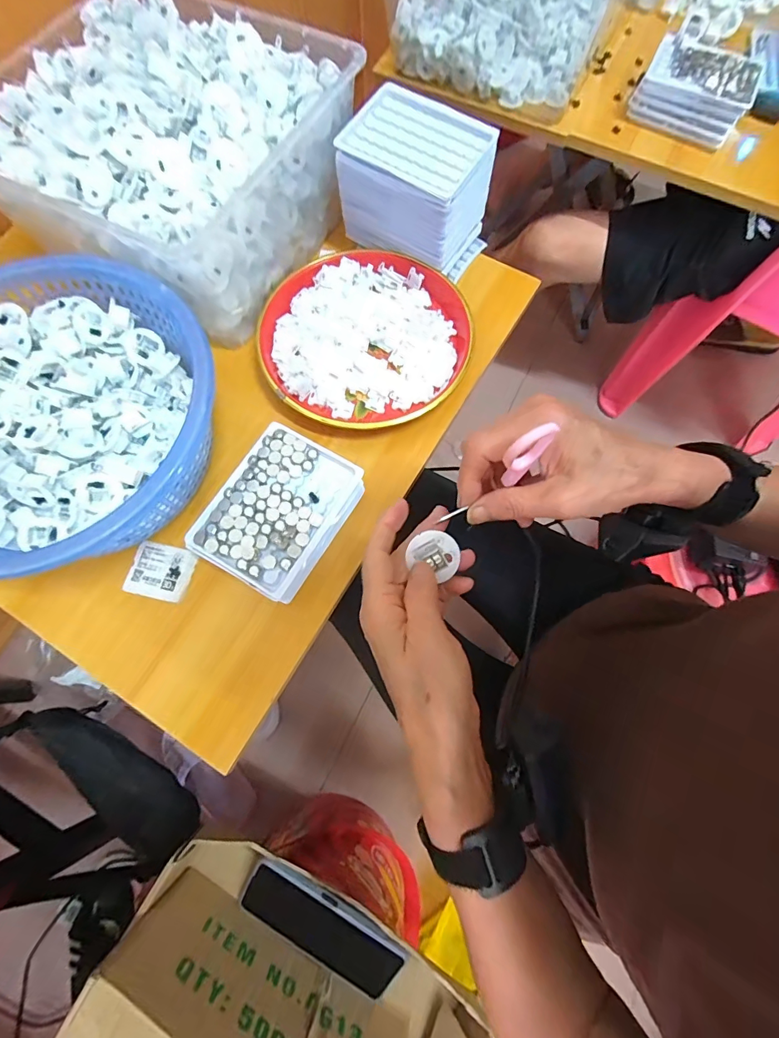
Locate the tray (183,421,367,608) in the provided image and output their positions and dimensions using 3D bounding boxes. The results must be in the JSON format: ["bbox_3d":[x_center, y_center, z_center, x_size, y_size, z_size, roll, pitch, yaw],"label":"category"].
[{"bbox_3d":[-0.094,-0.004,0.383,0.101,0.055,0.130,30,76,8],"label":"tray"}]

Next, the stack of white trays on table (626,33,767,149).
[{"bbox_3d":[0.394,-0.552,0.555,0.134,0.054,0.087,29,76,8],"label":"stack of white trays on table"}]

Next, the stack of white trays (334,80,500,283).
[{"bbox_3d":[0.029,-0.345,0.456,0.142,0.104,0.099,28,76,8],"label":"stack of white trays"}]

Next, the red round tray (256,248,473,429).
[{"bbox_3d":[-0.027,-0.192,0.457,0.211,0.025,0.214,0,74,0],"label":"red round tray"}]

